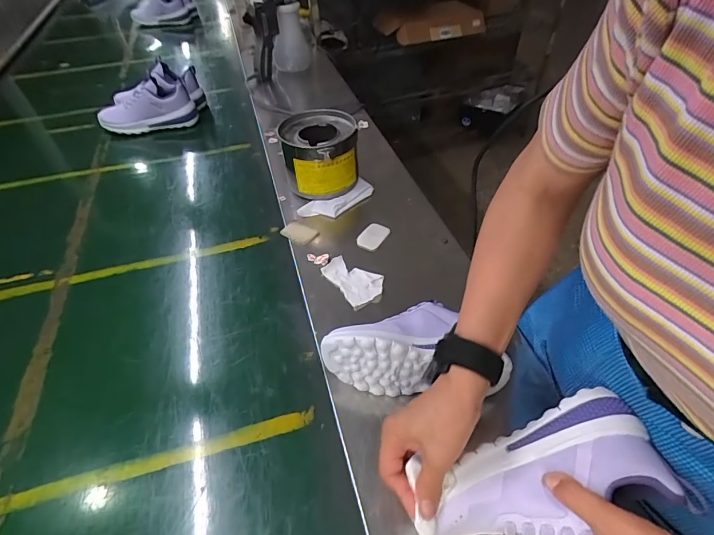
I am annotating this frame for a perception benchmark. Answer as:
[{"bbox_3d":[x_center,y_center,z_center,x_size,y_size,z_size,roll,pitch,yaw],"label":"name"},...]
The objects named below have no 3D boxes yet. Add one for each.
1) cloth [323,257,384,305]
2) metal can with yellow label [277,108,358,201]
[{"bbox_3d":[-0.003,0.015,0.611,0.064,0.010,0.097,-28,52,-23],"label":"cloth"},{"bbox_3d":[-0.069,-0.211,0.751,0.132,0.113,0.143,-2,48,2],"label":"metal can with yellow label"}]

